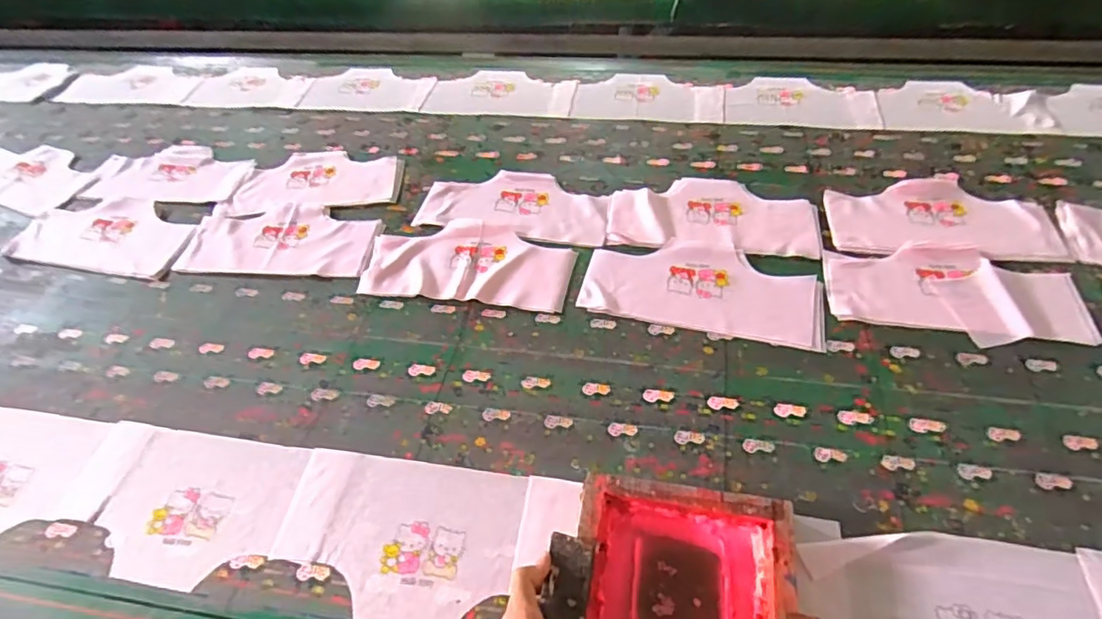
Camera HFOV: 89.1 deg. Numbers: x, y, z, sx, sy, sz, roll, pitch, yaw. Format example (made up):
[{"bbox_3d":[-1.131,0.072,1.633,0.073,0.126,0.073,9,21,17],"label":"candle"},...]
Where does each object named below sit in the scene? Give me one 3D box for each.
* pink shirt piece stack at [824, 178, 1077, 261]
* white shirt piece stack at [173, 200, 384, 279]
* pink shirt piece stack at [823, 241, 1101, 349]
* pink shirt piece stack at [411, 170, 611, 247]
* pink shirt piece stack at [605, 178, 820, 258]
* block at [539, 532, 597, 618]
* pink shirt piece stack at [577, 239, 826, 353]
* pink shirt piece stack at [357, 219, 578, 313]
[{"bbox_3d":[0.575,-0.137,0.832,0.305,0.011,0.160,4,52,8],"label":"pink shirt piece stack"},{"bbox_3d":[-0.436,-0.114,0.902,0.320,0.009,0.152,4,54,14],"label":"white shirt piece stack"},{"bbox_3d":[0.539,-0.026,0.751,0.310,0.007,0.160,9,53,12],"label":"pink shirt piece stack"},{"bbox_3d":[-0.057,-0.176,0.920,0.314,0.010,0.154,12,54,14],"label":"pink shirt piece stack"},{"bbox_3d":[0.249,-0.150,0.870,0.307,0.012,0.160,4,53,8],"label":"pink shirt piece stack"},{"bbox_3d":[0.017,0.249,0.508,0.041,0.011,0.082,2,53,8],"label":"block"},{"bbox_3d":[0.210,-0.034,0.784,0.317,0.017,0.154,9,50,13],"label":"pink shirt piece stack"},{"bbox_3d":[-0.122,-0.072,0.838,0.304,0.016,0.154,7,53,10],"label":"pink shirt piece stack"}]

